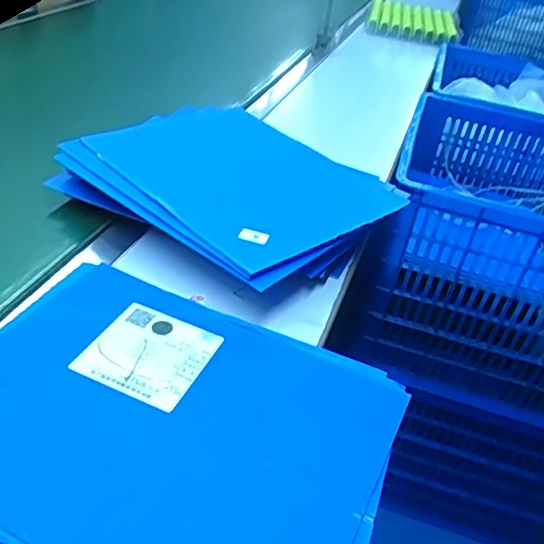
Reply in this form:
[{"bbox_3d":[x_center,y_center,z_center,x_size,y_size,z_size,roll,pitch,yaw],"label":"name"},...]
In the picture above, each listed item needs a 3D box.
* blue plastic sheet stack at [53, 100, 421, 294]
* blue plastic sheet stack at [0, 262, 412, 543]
[{"bbox_3d":[-0.048,-0.121,0.745,0.365,0.048,0.351,33,43,28],"label":"blue plastic sheet stack"},{"bbox_3d":[-0.084,0.118,0.461,0.347,0.018,0.275,20,38,14],"label":"blue plastic sheet stack"}]

